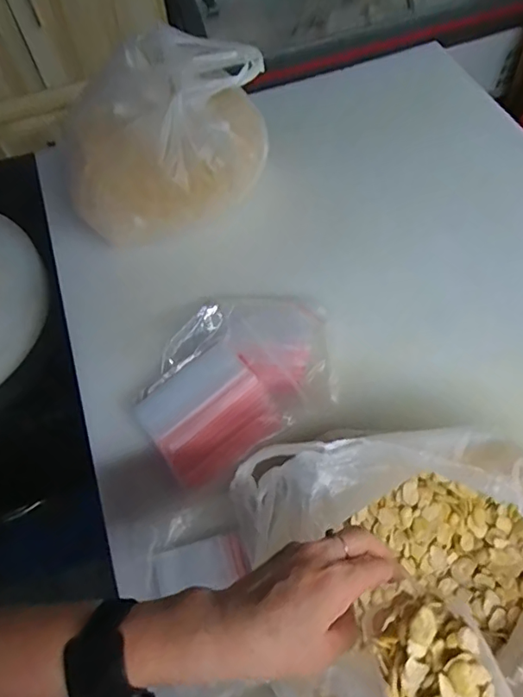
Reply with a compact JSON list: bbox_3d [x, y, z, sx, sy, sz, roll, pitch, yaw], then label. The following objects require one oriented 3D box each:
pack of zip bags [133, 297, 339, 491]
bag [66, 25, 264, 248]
[{"bbox_3d":[-0.027,0.029,0.607,0.254,0.027,0.177,-32,63,-14],"label":"pack of zip bags"},{"bbox_3d":[-0.139,-0.291,0.683,0.271,0.160,0.215,-20,61,-8],"label":"bag"}]

